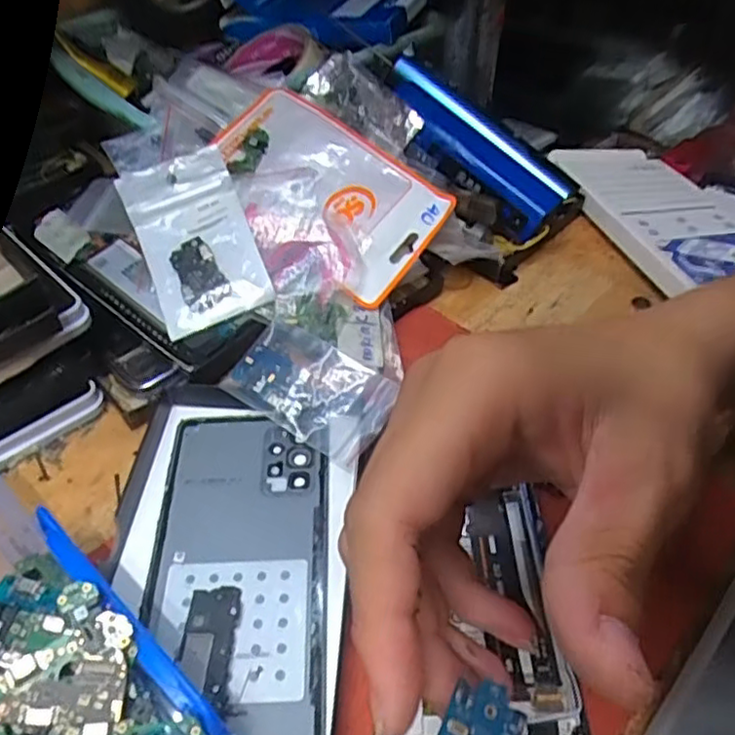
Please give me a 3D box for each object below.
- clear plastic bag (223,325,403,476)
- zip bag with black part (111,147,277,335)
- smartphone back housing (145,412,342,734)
[{"bbox_3d":[-0.027,0.011,0.330,0.078,0.012,0.048,29,70,16],"label":"clear plastic bag"},{"bbox_3d":[-0.092,-0.068,0.350,0.057,0.015,0.093,-21,80,-2],"label":"zip bag with black part"},{"bbox_3d":[-0.053,0.084,0.280,0.075,0.007,0.158,-1,48,-2],"label":"smartphone back housing"}]

